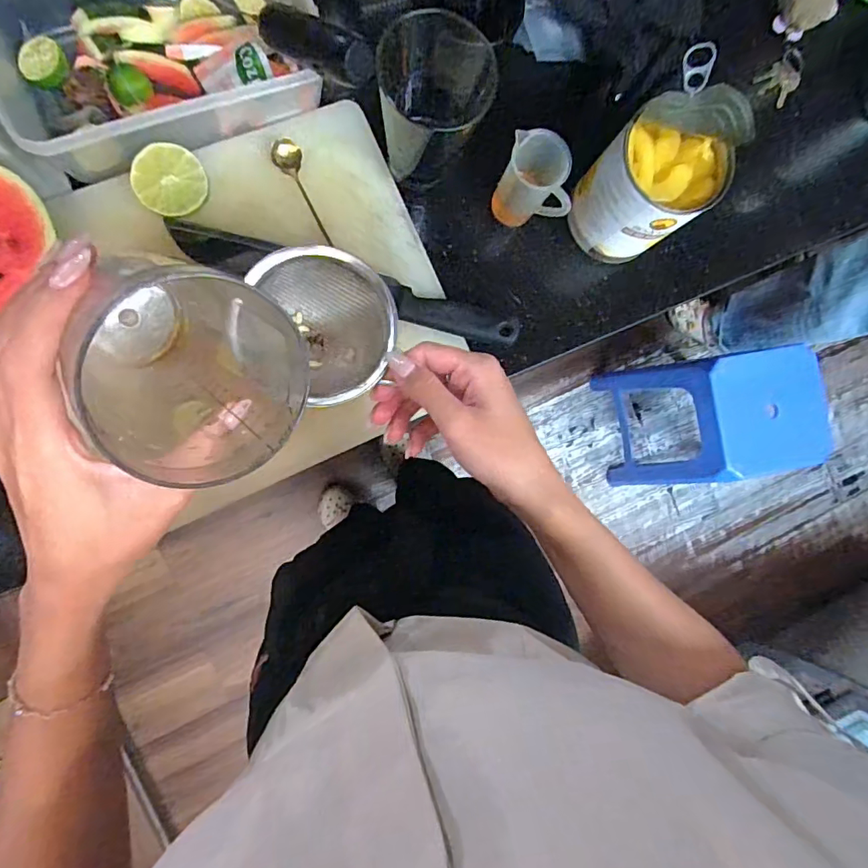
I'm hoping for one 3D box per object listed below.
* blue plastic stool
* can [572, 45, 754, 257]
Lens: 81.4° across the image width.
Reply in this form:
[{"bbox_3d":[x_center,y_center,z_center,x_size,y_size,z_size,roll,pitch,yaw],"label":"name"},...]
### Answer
[{"bbox_3d":[0.667,-0.048,1.256,0.333,0.434,0.303,0,88,-9],"label":"blue plastic stool"},{"bbox_3d":[0.197,-0.229,0.447,0.097,0.154,0.093,0,88,-9],"label":"can"}]

